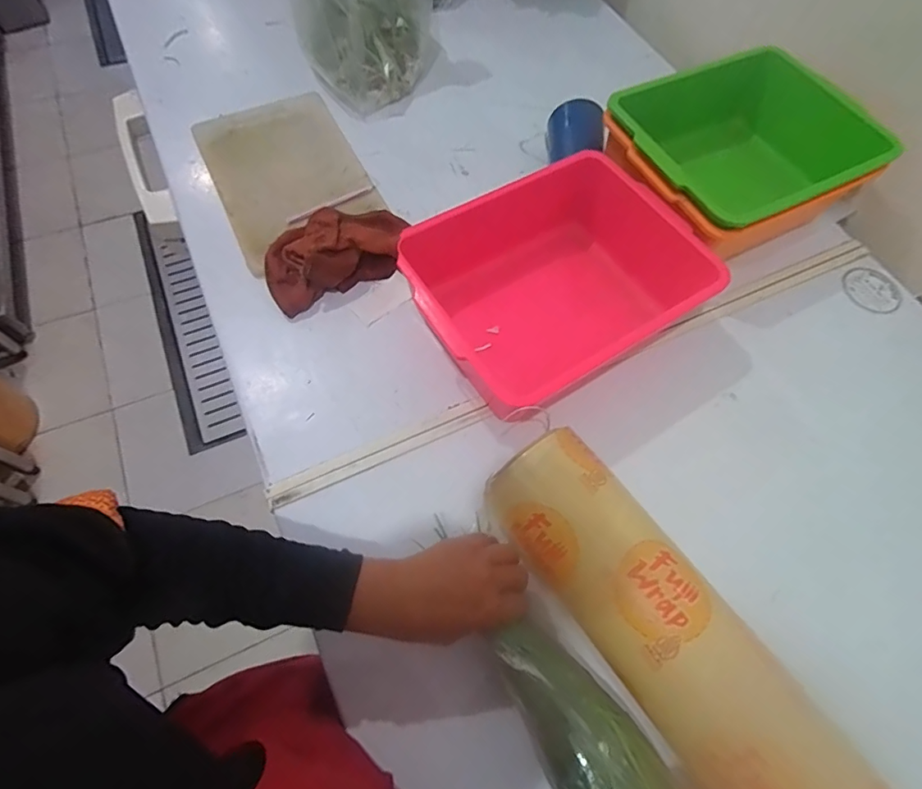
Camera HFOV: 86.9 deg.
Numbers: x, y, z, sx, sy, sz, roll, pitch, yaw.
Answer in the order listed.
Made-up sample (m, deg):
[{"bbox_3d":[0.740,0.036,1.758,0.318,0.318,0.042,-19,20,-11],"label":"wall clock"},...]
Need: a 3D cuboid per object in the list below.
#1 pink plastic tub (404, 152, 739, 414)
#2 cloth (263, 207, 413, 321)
[{"bbox_3d":[0.101,-0.127,0.543,0.299,0.092,0.223,-27,69,-17],"label":"pink plastic tub"},{"bbox_3d":[-0.153,-0.177,0.584,0.175,0.050,0.100,-27,69,-17],"label":"cloth"}]

